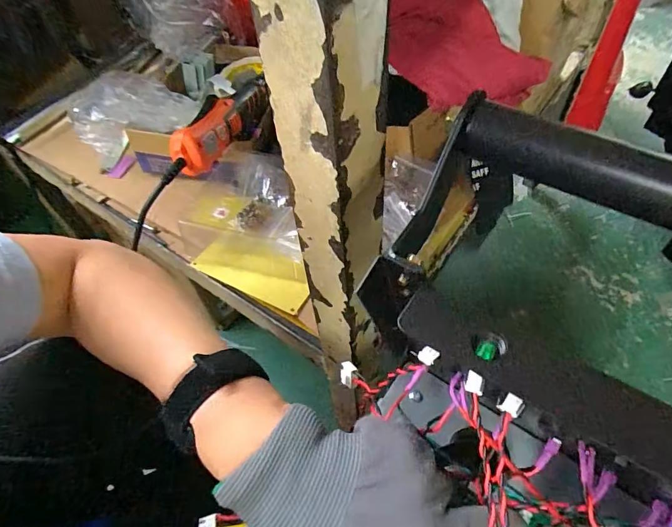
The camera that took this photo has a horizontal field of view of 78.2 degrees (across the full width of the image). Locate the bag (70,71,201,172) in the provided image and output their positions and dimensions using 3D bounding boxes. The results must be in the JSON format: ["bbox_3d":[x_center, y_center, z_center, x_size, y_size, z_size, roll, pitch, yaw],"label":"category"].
[{"bbox_3d":[-0.262,-0.194,0.553,0.157,0.111,0.081,-29,57,-16],"label":"bag"}]

